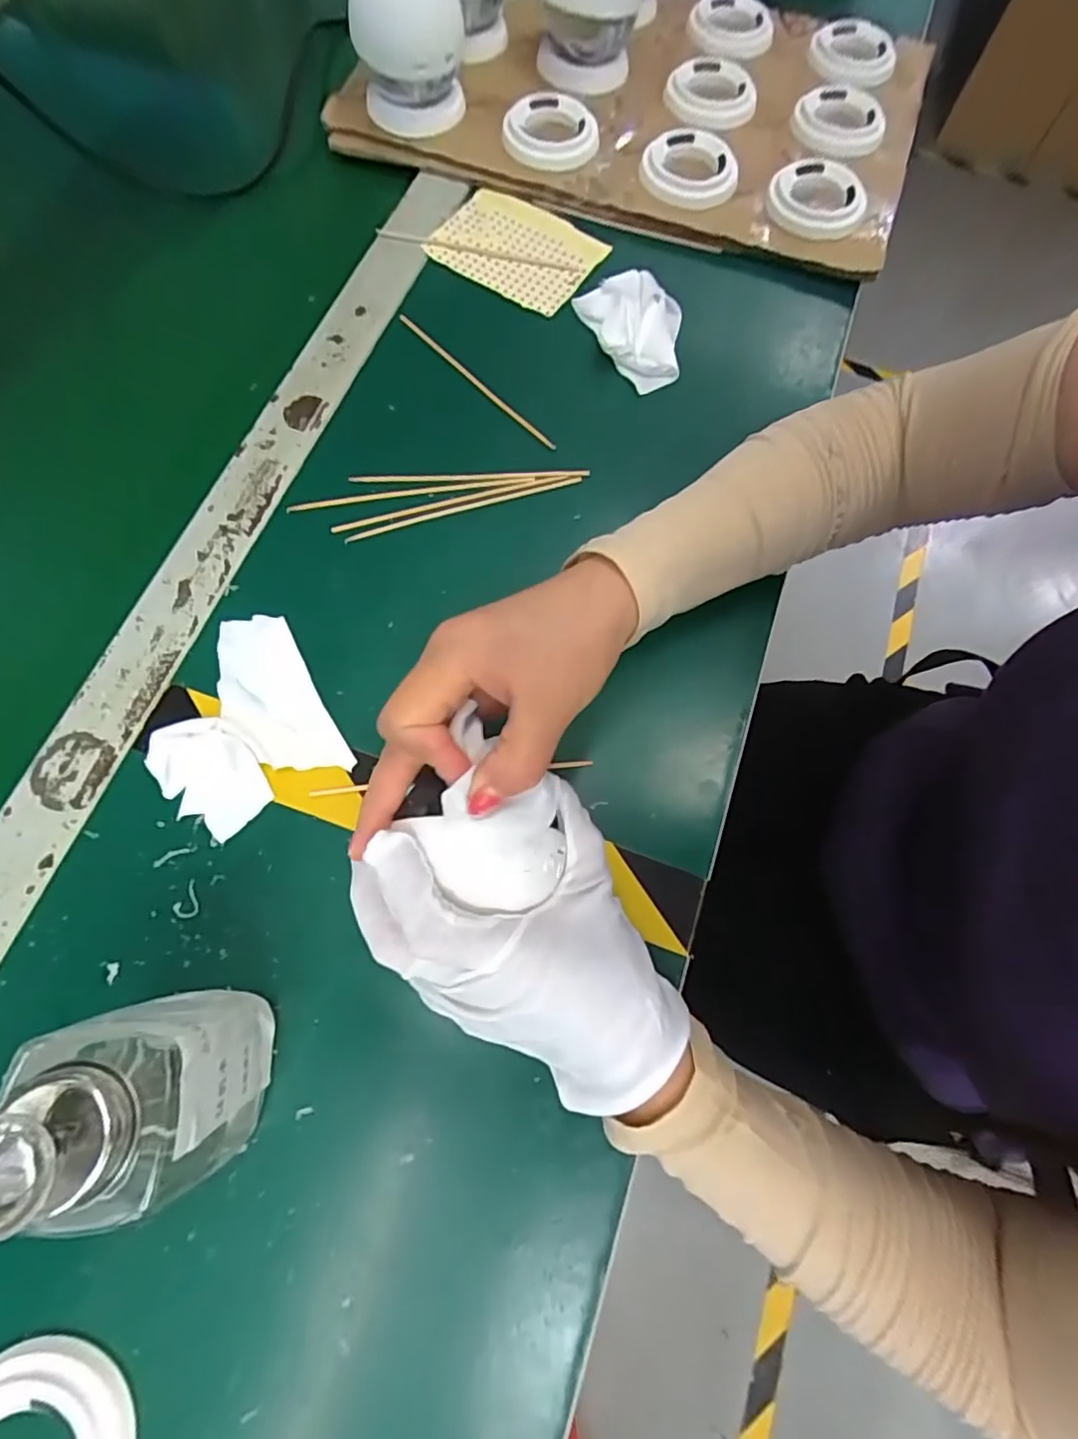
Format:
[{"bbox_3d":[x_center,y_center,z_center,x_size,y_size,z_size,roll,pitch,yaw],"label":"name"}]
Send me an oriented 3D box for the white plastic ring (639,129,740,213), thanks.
[{"bbox_3d":[0.112,-0.403,0.449,0.067,0.019,0.069,0,72,-1],"label":"white plastic ring"}]

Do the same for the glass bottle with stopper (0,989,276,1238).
[{"bbox_3d":[-0.136,0.130,0.214,0.047,0.121,0.059,-15,73,-6],"label":"glass bottle with stopper"}]

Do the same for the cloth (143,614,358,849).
[{"bbox_3d":[-0.156,-0.002,0.312,0.084,0.018,0.101,-29,75,-10],"label":"cloth"}]

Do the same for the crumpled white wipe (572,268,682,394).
[{"bbox_3d":[0.068,-0.266,0.413,0.062,0.014,0.092,-19,73,-7],"label":"crumpled white wipe"}]

